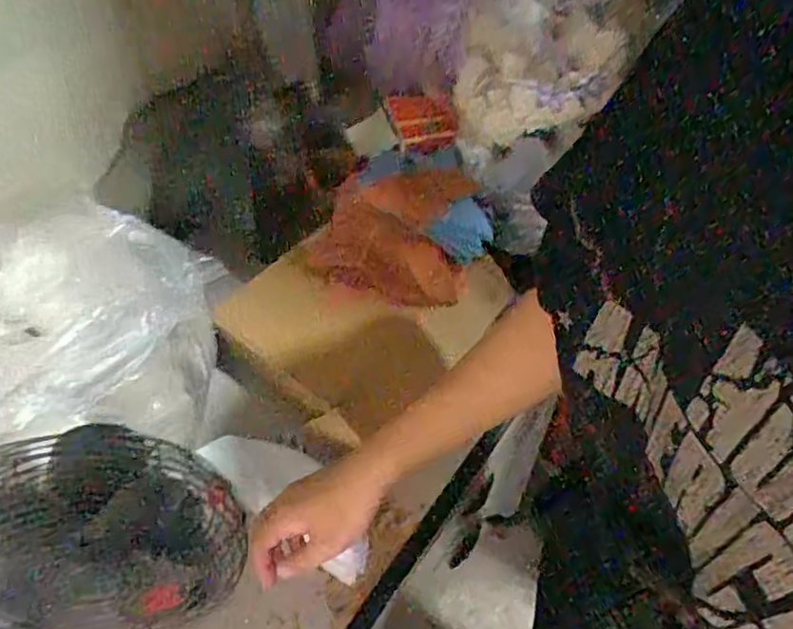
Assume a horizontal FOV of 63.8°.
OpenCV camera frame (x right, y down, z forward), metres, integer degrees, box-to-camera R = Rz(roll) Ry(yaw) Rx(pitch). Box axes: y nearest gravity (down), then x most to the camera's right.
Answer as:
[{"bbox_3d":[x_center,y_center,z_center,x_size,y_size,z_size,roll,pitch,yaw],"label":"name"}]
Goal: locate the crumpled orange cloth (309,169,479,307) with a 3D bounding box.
[{"bbox_3d":[-0.003,-0.101,0.779,0.178,0.116,0.139,2,51,2],"label":"crumpled orange cloth"}]

